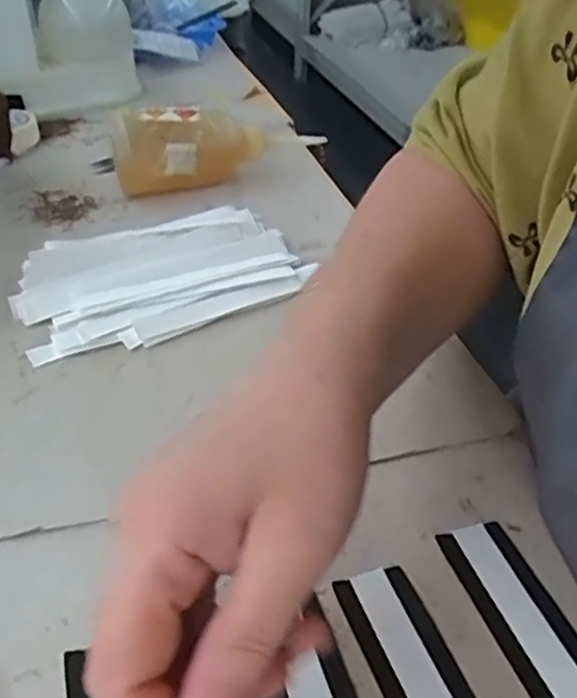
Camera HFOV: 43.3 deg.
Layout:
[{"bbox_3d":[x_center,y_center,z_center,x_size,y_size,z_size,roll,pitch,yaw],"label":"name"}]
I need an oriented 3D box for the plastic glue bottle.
[{"bbox_3d":[-0.053,-0.172,0.599,0.180,0.061,0.046,-18,41,-23],"label":"plastic glue bottle"}]

